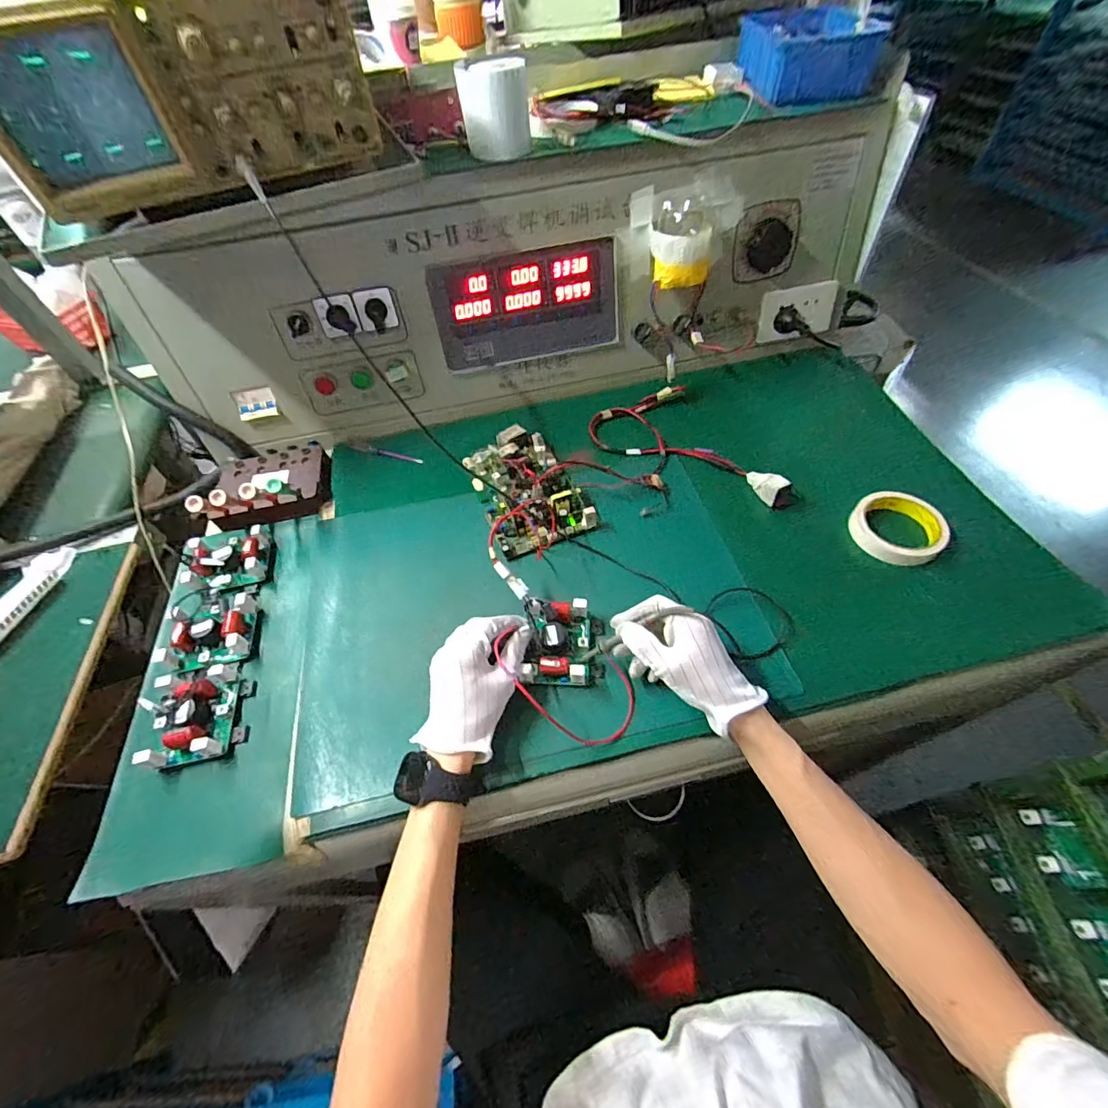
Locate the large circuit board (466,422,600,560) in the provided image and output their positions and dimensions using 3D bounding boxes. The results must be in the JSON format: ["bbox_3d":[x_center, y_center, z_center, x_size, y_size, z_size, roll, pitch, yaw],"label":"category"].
[{"bbox_3d":[-0.040,-0.092,0.623,0.119,0.036,0.192,-22,56,-11],"label":"large circuit board"}]

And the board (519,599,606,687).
[{"bbox_3d":[0.012,0.089,0.488,0.075,0.048,0.086,2,55,6],"label":"board"}]

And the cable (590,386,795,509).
[{"bbox_3d":[0.167,-0.135,0.636,0.153,0.031,0.264,-23,56,-12],"label":"cable"}]

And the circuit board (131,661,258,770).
[{"bbox_3d":[-0.361,0.154,0.472,0.091,0.051,0.094,-11,54,-4],"label":"circuit board"}]

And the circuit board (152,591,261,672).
[{"bbox_3d":[-0.381,0.083,0.534,0.087,0.032,0.084,-6,54,0],"label":"circuit board"}]

